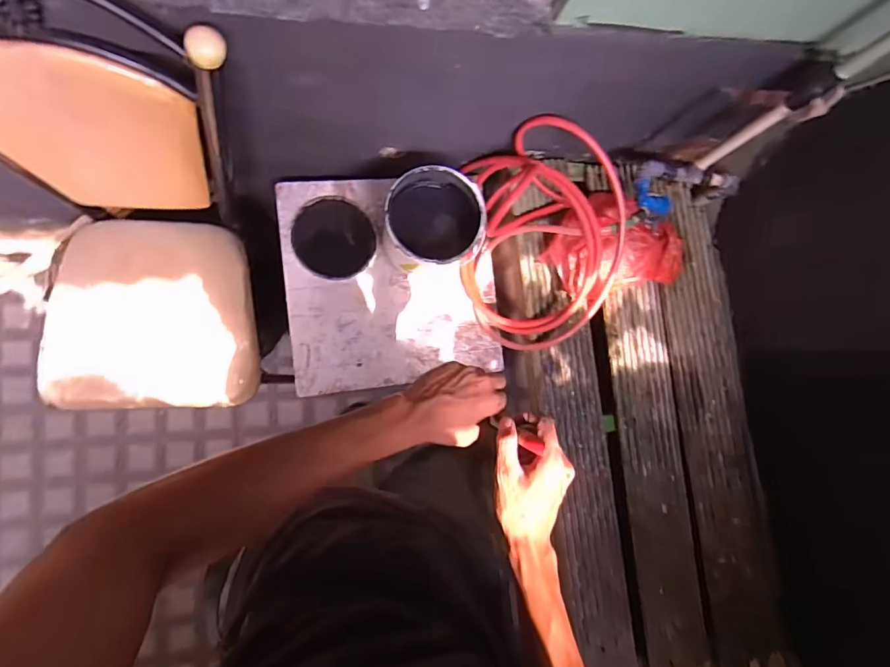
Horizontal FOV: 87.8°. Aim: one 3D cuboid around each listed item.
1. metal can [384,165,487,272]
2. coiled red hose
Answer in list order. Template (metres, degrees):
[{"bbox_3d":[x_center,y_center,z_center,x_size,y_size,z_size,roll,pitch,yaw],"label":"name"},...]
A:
[{"bbox_3d":[-0.028,-0.215,0.929,0.179,0.183,0.172,-8,88,-14],"label":"metal can"},{"bbox_3d":[0.197,-0.176,0.918,0.277,0.258,0.400,3,85,-13],"label":"coiled red hose"}]

